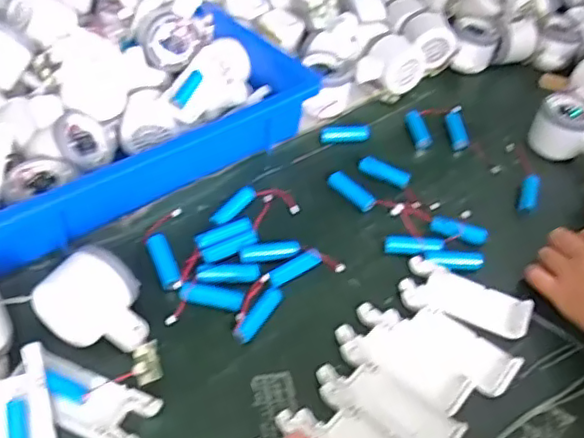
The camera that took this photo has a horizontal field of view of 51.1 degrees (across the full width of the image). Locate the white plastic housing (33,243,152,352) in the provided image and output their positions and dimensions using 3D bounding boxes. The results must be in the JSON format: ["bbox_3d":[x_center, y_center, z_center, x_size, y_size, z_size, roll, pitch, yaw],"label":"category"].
[{"bbox_3d":[-0.140,0.063,0.448,0.080,0.051,0.054,27,49,18],"label":"white plastic housing"}]

